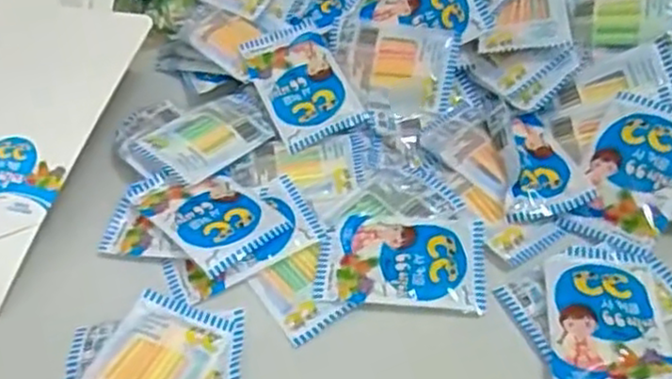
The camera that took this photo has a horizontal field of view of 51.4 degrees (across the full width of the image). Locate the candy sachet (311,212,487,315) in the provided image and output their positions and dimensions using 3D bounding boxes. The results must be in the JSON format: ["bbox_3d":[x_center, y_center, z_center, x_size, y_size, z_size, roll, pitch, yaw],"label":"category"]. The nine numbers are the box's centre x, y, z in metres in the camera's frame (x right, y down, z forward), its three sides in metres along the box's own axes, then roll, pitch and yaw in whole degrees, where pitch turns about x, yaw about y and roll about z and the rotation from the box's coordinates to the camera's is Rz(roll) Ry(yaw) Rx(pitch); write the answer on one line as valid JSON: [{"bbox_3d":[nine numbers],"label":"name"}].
[{"bbox_3d":[0.041,0.044,0.440,0.103,0.006,0.066,1,47,7],"label":"candy sachet"}]

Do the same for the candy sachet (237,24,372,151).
[{"bbox_3d":[-0.027,-0.083,0.541,0.065,0.010,0.105,-24,68,-9],"label":"candy sachet"}]

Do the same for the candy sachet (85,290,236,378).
[{"bbox_3d":[-0.105,0.103,0.397,0.063,0.013,0.090,15,50,18],"label":"candy sachet"}]

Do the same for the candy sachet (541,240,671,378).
[{"bbox_3d":[0.156,0.072,0.405,0.063,0.016,0.110,2,47,8],"label":"candy sachet"}]

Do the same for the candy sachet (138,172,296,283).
[{"bbox_3d":[-0.082,0.017,0.466,0.064,0.014,0.091,-37,54,-25],"label":"candy sachet"}]

